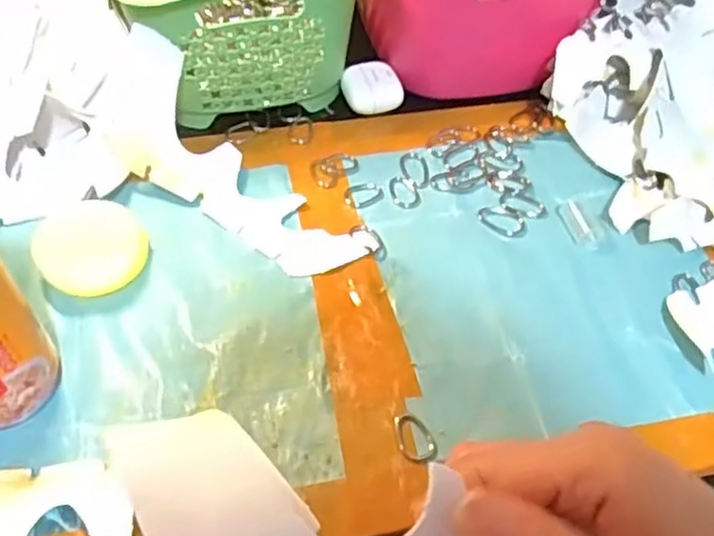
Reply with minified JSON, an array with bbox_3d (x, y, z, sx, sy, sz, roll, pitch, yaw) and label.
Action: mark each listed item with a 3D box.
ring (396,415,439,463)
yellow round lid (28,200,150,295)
[{"bbox_3d":[0.034,0.098,0.396,0.022,0.004,0.029,-8,54,-10],"label":"ring"},{"bbox_3d":[-0.170,-0.014,0.442,0.064,0.012,0.064,-30,97,-22],"label":"yellow round lid"}]

